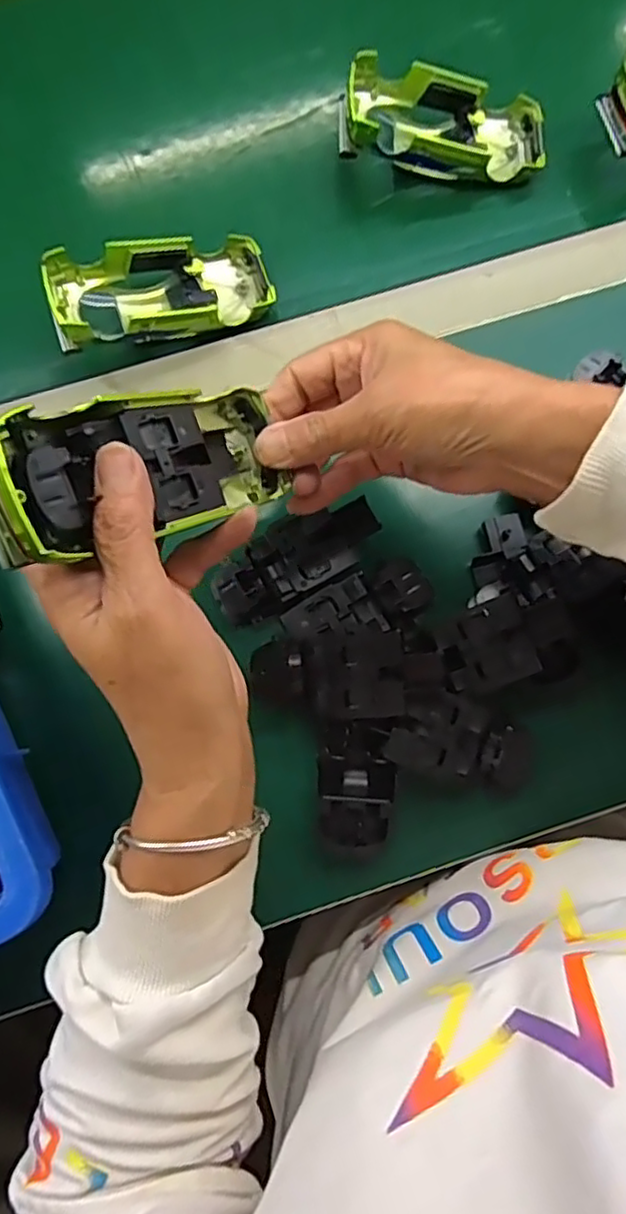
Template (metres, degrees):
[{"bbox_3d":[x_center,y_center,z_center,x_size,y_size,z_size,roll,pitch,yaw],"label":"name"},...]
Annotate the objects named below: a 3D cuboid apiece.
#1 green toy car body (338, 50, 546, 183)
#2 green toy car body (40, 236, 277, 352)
[{"bbox_3d":[0.085,-0.308,0.413,0.133,0.043,0.059,0,79,-1],"label":"green toy car body"},{"bbox_3d":[-0.092,-0.194,0.395,0.129,0.040,0.057,-17,80,-4],"label":"green toy car body"}]

